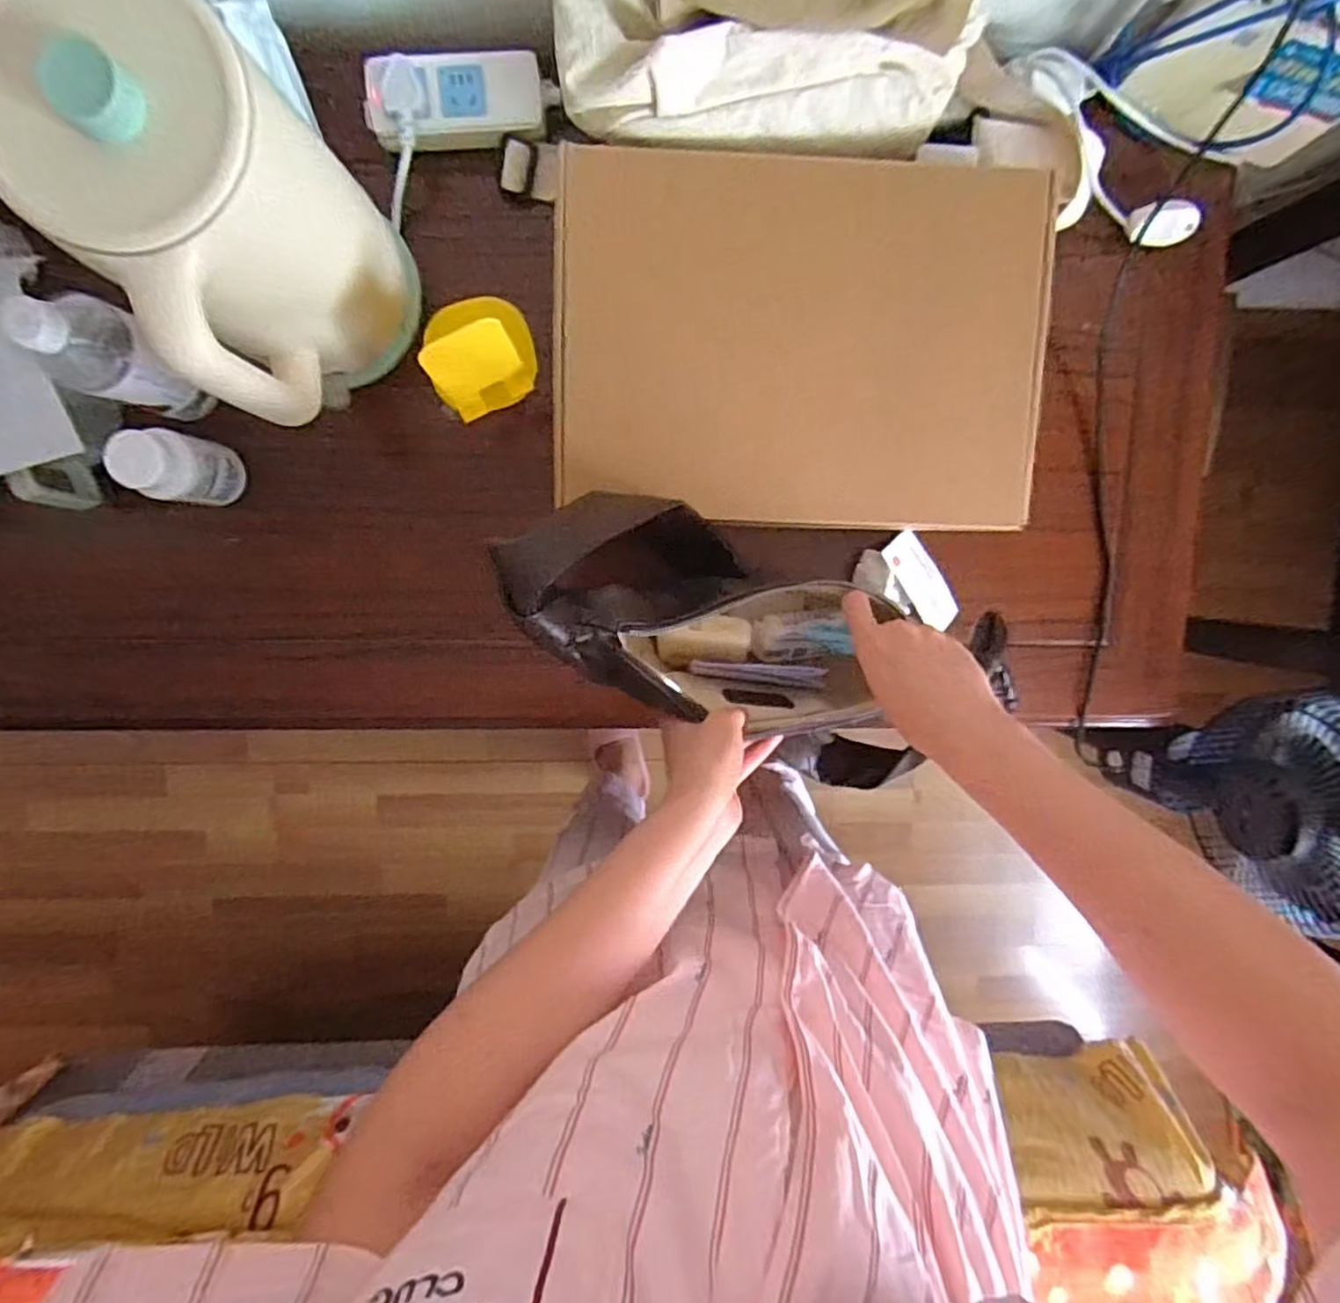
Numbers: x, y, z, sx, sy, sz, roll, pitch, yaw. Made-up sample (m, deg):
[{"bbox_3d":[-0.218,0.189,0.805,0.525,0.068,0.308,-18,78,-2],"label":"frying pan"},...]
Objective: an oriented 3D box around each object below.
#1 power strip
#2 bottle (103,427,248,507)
[{"bbox_3d":[-0.162,-0.418,0.533,0.130,0.026,0.058,-7,98,-1],"label":"power strip"},{"bbox_3d":[-0.374,-0.139,0.540,0.044,0.097,0.052,7,98,-3],"label":"bottle"}]

